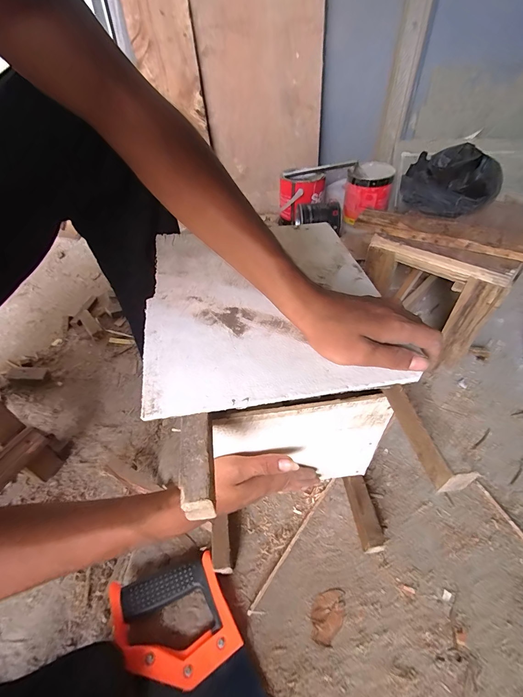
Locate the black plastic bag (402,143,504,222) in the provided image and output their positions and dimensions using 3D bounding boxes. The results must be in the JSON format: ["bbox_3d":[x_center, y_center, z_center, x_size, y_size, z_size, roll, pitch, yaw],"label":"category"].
[{"bbox_3d":[0.389,-0.352,0.648,0.175,0.071,0.211,23,49,24],"label":"black plastic bag"}]

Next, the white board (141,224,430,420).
[{"bbox_3d":[0.003,-0.065,0.369,0.254,0.013,0.305,-5,45,-8],"label":"white board"}]

